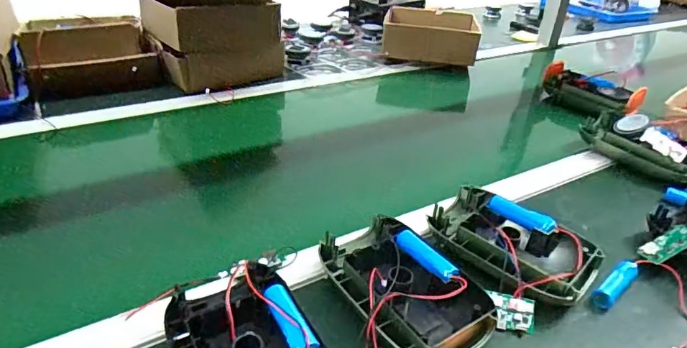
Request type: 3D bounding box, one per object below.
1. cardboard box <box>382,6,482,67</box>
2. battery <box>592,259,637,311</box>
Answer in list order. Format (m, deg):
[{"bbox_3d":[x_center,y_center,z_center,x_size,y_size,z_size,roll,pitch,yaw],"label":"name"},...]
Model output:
[{"bbox_3d":[0.195,-0.320,1.075,0.195,0.062,0.206,8,32,6],"label":"cardboard box"},{"bbox_3d":[0.262,0.104,0.457,0.063,0.022,0.017,-23,40,-37],"label":"battery"}]

